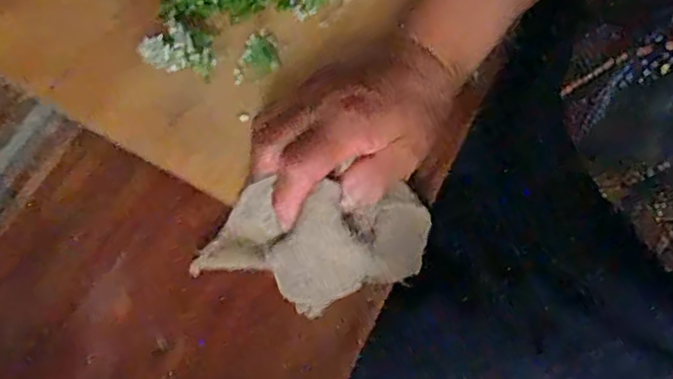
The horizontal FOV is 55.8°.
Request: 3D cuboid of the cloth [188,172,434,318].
[{"bbox_3d":[-0.013,0.036,0.384,0.146,0.075,0.071,-3,66,-3],"label":"cloth"}]

